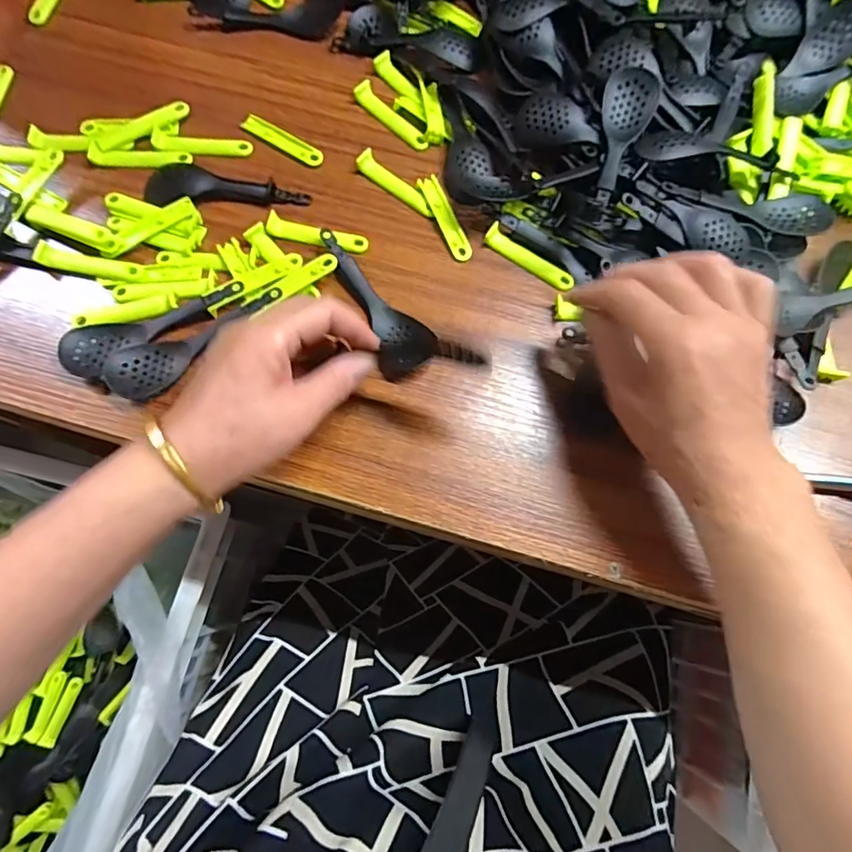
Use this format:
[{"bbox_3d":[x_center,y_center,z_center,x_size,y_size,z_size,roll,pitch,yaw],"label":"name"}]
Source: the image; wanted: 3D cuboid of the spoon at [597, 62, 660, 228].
[{"bbox_3d":[0.141,-0.212,0.390,0.039,0.026,0.114,22,75,5],"label":"spoon"}]

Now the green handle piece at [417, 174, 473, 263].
[{"bbox_3d":[0.015,-0.163,0.410,0.015,0.009,0.075,-23,76,-7],"label":"green handle piece"}]

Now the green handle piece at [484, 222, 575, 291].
[{"bbox_3d":[0.079,-0.128,0.400,0.075,0.008,0.016,35,77,8],"label":"green handle piece"}]

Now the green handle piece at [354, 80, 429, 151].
[{"bbox_3d":[-0.030,-0.257,0.437,0.016,0.009,0.078,-41,79,-11],"label":"green handle piece"}]

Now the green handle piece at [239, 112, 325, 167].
[{"bbox_3d":[-0.118,-0.233,0.429,0.075,0.006,0.019,34,77,8],"label":"green handle piece"}]

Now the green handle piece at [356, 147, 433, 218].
[{"bbox_3d":[-0.024,-0.192,0.418,0.074,0.011,0.017,42,78,10],"label":"green handle piece"}]

